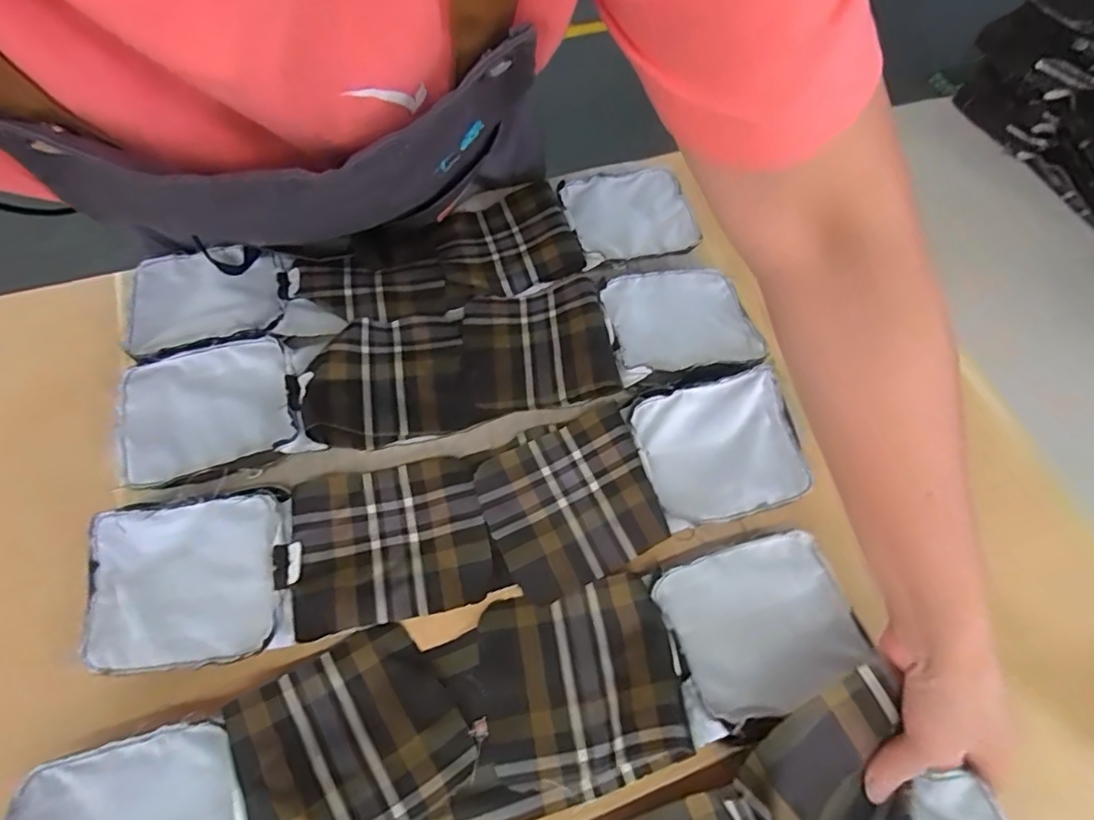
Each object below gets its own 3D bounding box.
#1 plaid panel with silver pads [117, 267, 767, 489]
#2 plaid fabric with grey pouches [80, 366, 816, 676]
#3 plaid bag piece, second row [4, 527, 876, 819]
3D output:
[{"bbox_3d":[-0.082,-0.046,0.501,0.524,0.030,0.124,-10,62,-9],"label":"plaid panel with silver pads"},{"bbox_3d":[-0.057,0.083,0.440,0.528,0.027,0.122,-13,67,-7],"label":"plaid fabric with grey pouches"},{"bbox_3d":[-0.045,0.193,0.371,0.524,0.027,0.126,-13,62,-11],"label":"plaid bag piece, second row"}]

